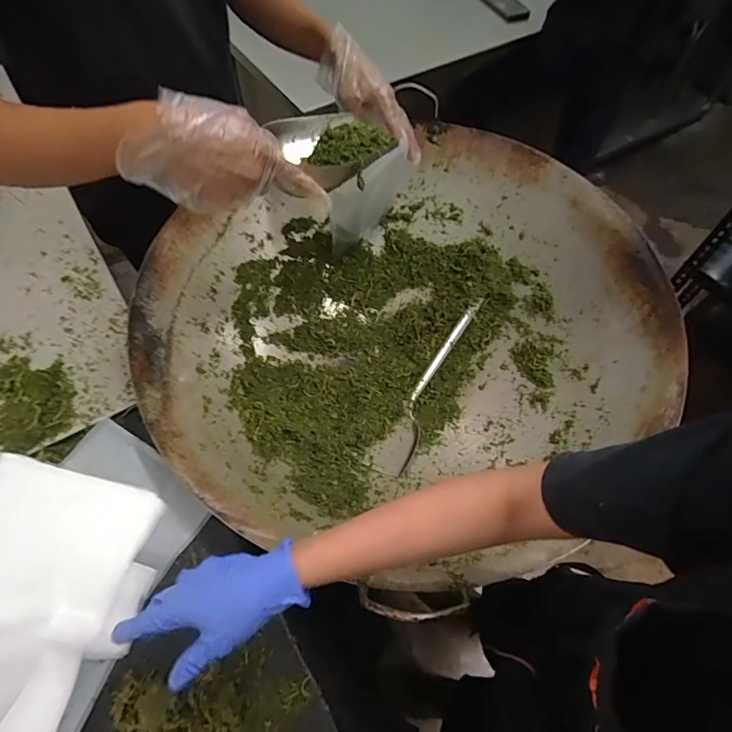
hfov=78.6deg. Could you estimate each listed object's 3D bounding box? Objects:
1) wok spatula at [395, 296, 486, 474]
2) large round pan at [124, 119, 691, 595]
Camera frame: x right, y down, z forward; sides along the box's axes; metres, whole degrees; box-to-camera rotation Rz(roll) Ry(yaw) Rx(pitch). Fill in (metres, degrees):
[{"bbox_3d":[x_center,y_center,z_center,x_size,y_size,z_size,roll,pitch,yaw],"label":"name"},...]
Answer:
[{"bbox_3d":[0.131,0.009,0.817,0.054,0.044,0.361,25,63,10],"label":"wok spatula"},{"bbox_3d":[0.056,-0.055,0.764,0.776,0.226,0.727,-32,68,-19],"label":"large round pan"}]

